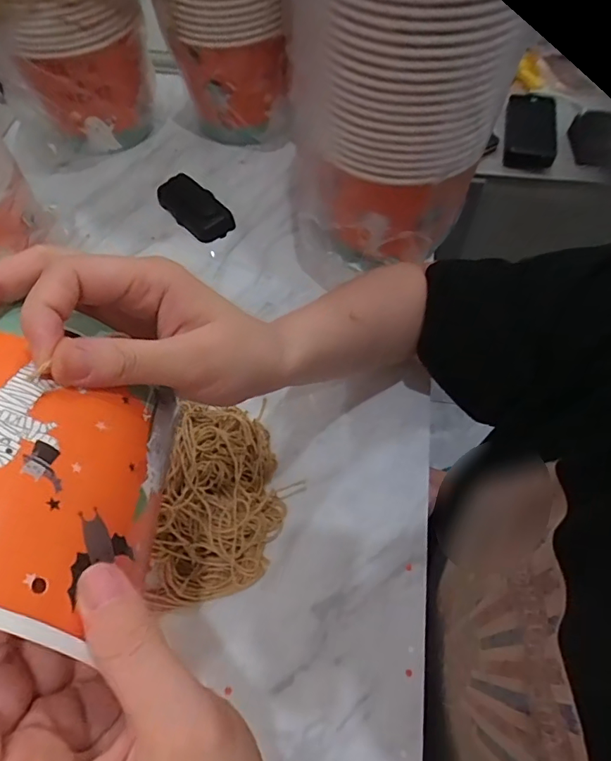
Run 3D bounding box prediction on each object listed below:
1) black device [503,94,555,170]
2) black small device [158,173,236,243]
[{"bbox_3d":[0.346,-0.383,0.740,0.072,0.035,0.144,12,62,8],"label":"black device"},{"bbox_3d":[-0.134,-0.213,0.587,0.051,0.021,0.104,-39,67,-19],"label":"black small device"}]

